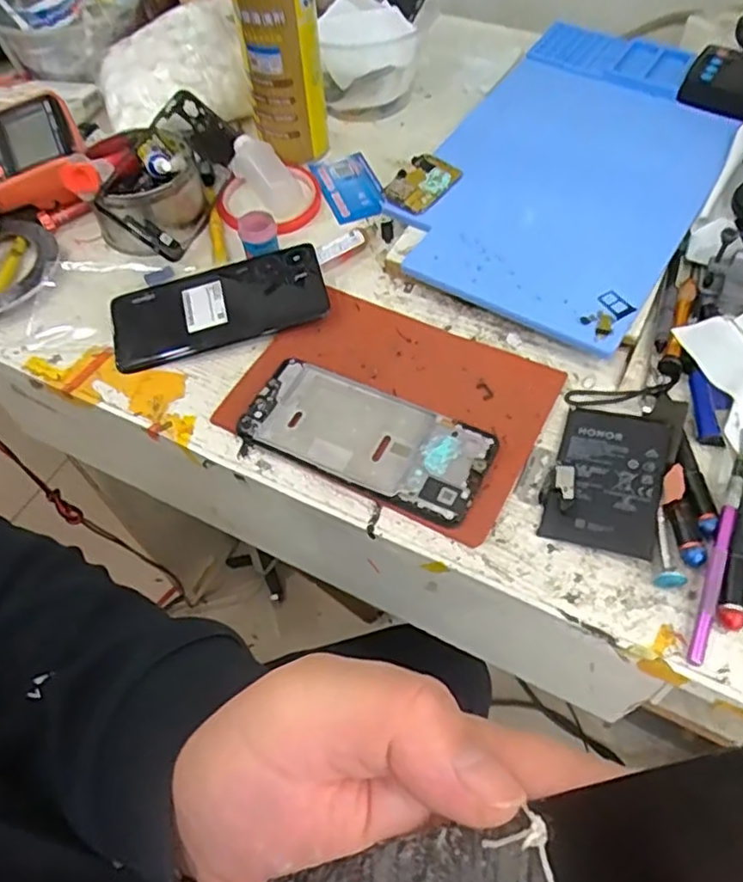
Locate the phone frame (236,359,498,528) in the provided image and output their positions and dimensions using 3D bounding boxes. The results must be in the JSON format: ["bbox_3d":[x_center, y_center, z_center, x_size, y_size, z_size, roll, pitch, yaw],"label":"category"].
[{"bbox_3d":[-0.004,-0.002,0.442,0.161,0.010,0.071,22,60,17],"label":"phone frame"}]

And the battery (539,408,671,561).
[{"bbox_3d":[0.147,0.021,0.415,0.064,0.009,0.096,11,60,19],"label":"battery"}]

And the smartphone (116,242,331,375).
[{"bbox_3d":[-0.117,-0.105,0.506,0.161,0.014,0.072,-14,57,-6],"label":"smartphone"}]

